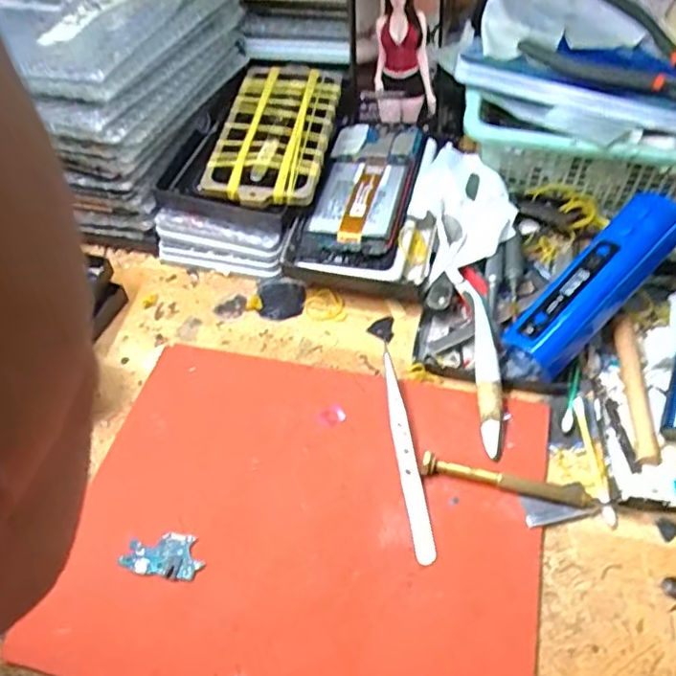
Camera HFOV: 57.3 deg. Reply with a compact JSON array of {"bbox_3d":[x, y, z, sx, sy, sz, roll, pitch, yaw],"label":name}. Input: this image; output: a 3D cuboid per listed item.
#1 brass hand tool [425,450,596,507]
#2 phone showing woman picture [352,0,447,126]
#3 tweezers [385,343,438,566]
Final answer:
[{"bbox_3d":[0.093,0.078,0.339,0.094,0.009,0.013,7,53,11],"label":"brass hand tool"},{"bbox_3d":[0.047,-0.233,0.477,0.070,0.131,0.012,-1,36,2],"label":"phone showing woman picture"},{"bbox_3d":[0.038,0.062,0.355,0.012,0.007,0.130,-8,52,-1],"label":"tweezers"}]

